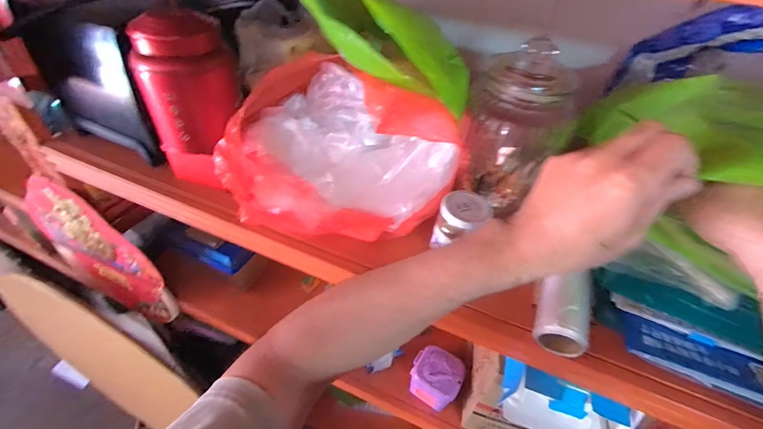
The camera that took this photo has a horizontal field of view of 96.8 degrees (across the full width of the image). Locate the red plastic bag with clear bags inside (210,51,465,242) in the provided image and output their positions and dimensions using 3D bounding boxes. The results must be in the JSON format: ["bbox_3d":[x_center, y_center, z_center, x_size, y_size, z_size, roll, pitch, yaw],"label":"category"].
[{"bbox_3d":[-0.068,-0.087,0.423,0.245,0.153,0.248,-18,48,-23],"label":"red plastic bag with clear bags inside"}]

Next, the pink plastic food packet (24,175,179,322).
[{"bbox_3d":[-0.622,0.089,0.746,0.319,0.378,0.025,19,42,13],"label":"pink plastic food packet"}]

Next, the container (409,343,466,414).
[{"bbox_3d":[0.100,0.299,0.623,0.087,0.064,0.075,26,47,20],"label":"container"}]

